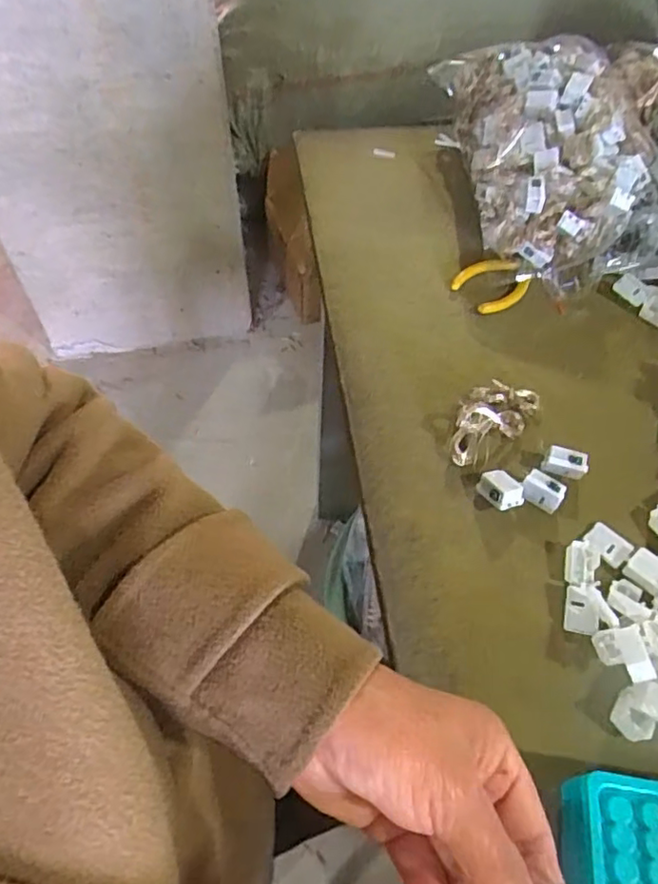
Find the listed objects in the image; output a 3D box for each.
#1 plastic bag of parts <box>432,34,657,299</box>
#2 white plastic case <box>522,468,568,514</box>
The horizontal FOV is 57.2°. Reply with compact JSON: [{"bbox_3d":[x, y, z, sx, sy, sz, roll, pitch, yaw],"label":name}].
[{"bbox_3d":[0.196,-0.262,0.536,0.152,0.110,0.260,-2,57,-2],"label":"plastic bag of parts"},{"bbox_3d":[0.139,0.033,0.395,0.026,0.024,0.014,28,61,16],"label":"white plastic case"}]

